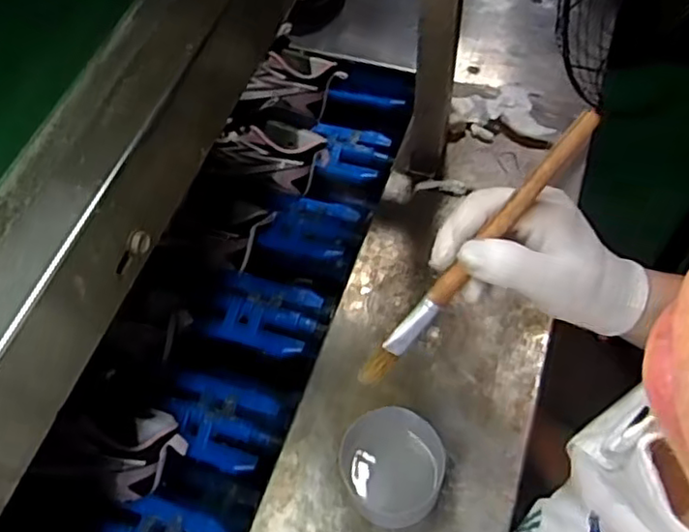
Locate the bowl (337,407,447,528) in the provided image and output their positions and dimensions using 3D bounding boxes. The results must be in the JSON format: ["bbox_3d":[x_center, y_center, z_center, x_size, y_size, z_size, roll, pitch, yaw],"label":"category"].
[{"bbox_3d":[0.047,0.196,0.627,0.094,0.049,0.103,-2,59,3],"label":"bowl"}]

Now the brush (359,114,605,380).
[{"bbox_3d":[0.068,-0.004,0.350,0.013,0.008,0.189,48,112,26],"label":"brush"}]

